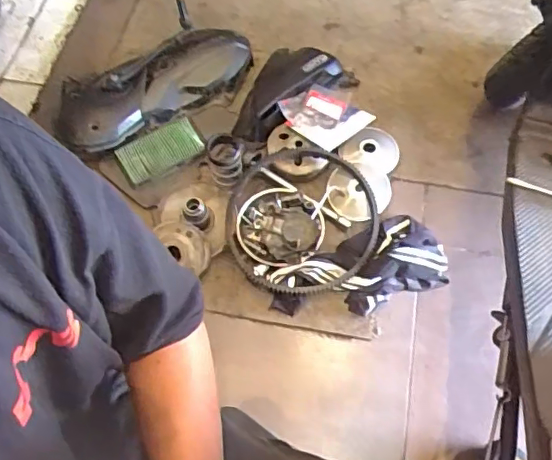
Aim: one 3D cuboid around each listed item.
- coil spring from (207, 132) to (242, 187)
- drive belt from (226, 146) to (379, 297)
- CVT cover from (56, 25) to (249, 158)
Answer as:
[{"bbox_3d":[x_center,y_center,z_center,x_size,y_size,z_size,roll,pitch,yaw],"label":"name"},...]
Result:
[{"bbox_3d":[-0.093,-0.126,1.026,0.058,0.091,0.059,-9,63,-4],"label":"coil spring"},{"bbox_3d":[0.047,-0.022,1.008,0.275,0.041,0.289,0,63,0],"label":"drive belt"},{"bbox_3d":[-0.244,-0.306,1.152,0.417,0.066,0.174,-26,65,-13],"label":"CVT cover"}]

